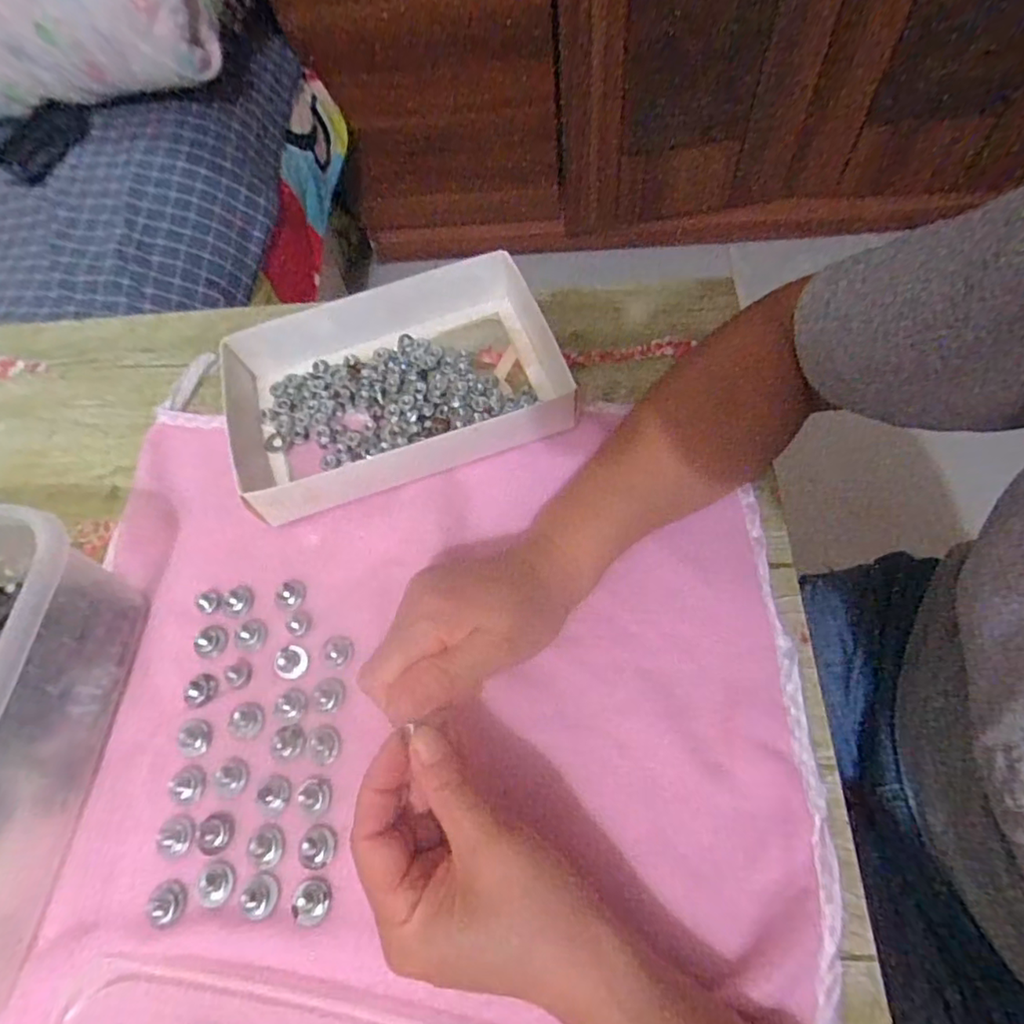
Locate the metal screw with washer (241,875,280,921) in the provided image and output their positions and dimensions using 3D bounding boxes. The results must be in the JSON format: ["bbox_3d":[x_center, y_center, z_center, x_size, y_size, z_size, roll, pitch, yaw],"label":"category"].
[{"bbox_3d":[-0.118,0.180,0.273,0.016,0.009,0.017,-19,64,-3],"label":"metal screw with washer"}]

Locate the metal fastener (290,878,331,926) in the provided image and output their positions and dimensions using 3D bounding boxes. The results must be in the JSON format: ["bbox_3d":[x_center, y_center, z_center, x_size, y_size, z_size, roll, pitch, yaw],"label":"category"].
[{"bbox_3d":[-0.095,0.181,0.271,0.018,0.009,0.018,-2,64,5],"label":"metal fastener"}]

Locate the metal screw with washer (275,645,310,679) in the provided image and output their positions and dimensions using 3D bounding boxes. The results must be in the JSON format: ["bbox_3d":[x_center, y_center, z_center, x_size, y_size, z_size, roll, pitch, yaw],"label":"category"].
[{"bbox_3d":[-0.122,0.080,0.319,0.019,0.011,0.018,24,69,17],"label":"metal screw with washer"}]

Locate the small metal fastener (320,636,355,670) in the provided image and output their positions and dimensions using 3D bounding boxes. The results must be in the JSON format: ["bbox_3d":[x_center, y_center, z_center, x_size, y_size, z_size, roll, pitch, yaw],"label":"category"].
[{"bbox_3d":[-0.096,0.076,0.321,0.017,0.004,0.018,-2,64,5],"label":"small metal fastener"}]

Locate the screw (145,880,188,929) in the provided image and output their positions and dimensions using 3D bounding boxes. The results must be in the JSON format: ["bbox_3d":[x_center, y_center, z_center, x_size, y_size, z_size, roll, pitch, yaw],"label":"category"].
[{"bbox_3d":[-0.165,0.187,0.278,0.018,0.004,0.018,-2,64,5],"label":"screw"}]

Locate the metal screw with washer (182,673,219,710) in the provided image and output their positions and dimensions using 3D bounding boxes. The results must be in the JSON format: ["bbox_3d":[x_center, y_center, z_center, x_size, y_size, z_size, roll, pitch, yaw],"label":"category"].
[{"bbox_3d":[-0.171,0.098,0.320,0.019,0.007,0.019,-2,64,5],"label":"metal screw with washer"}]

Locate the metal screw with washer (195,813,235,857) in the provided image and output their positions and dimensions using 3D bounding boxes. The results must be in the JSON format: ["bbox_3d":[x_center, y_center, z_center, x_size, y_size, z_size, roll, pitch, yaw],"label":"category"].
[{"bbox_3d":[-0.147,0.159,0.288,0.015,0.007,0.018,-2,64,5],"label":"metal screw with washer"}]

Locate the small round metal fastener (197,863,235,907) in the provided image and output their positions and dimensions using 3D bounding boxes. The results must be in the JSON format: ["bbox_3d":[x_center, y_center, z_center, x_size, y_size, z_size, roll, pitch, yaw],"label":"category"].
[{"bbox_3d":[-0.143,0.179,0.280,0.017,0.004,0.017,-2,64,5],"label":"small round metal fastener"}]

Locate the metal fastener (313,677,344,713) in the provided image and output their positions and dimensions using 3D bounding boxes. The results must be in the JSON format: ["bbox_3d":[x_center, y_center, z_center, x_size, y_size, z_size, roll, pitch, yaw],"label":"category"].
[{"bbox_3d":[-0.098,0.097,0.311,0.014,0.008,0.017,-25,64,-6],"label":"metal fastener"}]

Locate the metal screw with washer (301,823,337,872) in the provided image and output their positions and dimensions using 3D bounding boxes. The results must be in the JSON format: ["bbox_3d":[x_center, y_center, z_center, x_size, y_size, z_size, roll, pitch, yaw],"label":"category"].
[{"bbox_3d":[-0.094,0.161,0.280,0.017,0.011,0.019,-13,63,0],"label":"metal screw with washer"}]

